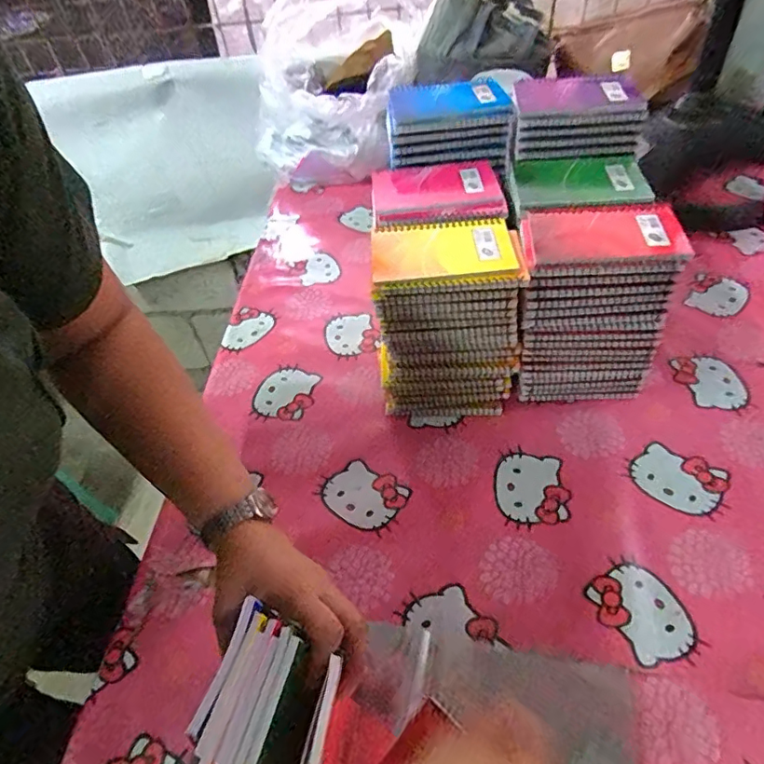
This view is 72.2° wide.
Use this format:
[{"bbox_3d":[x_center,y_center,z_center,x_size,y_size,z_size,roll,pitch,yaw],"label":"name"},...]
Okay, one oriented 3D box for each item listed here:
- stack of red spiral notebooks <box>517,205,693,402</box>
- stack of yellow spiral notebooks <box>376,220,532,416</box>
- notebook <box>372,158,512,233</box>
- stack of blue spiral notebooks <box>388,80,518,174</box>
[{"bbox_3d":[0.213,-0.074,0.561,0.140,0.197,0.096,-1,49,6],"label":"stack of red spiral notebooks"},{"bbox_3d":[0.067,-0.063,0.565,0.141,0.201,0.100,-5,49,2],"label":"stack of yellow spiral notebooks"},{"bbox_3d":[0.058,-0.200,0.563,0.134,0.017,0.117,-5,49,2],"label":"notebook"},{"bbox_3d":[0.078,-0.298,0.608,0.141,0.059,0.104,-2,49,5],"label":"stack of blue spiral notebooks"}]

